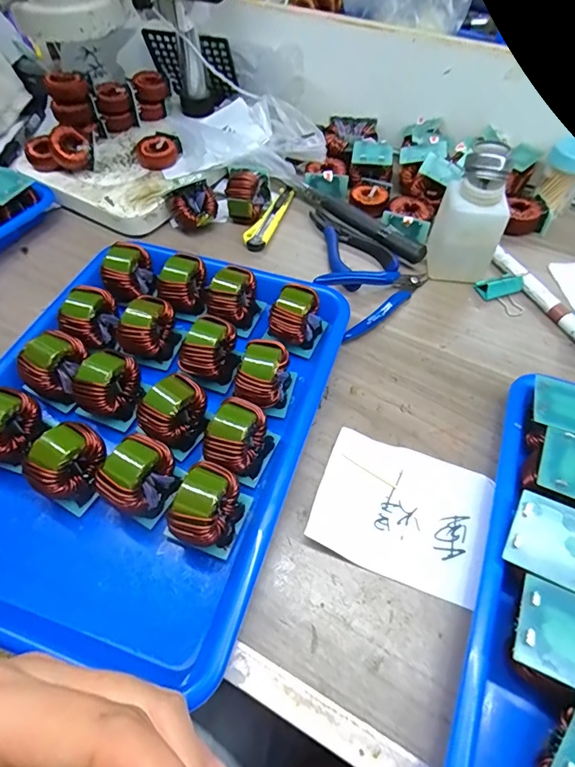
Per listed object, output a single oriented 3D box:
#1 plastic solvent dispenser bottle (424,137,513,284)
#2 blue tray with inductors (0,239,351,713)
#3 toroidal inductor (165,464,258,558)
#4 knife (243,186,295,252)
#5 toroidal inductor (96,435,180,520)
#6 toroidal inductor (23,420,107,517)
[{"bbox_3d":[0.169,-0.152,0.417,0.055,0.113,0.053,5,55,3],"label":"plastic solvent dispenser bottle"},{"bbox_3d":[-0.108,0.020,0.335,0.243,0.052,0.320,15,56,10],"label":"blue tray with inductors"},{"bbox_3d":[-0.049,0.081,0.287,0.040,0.044,0.050,24,58,15],"label":"toroidal inductor"},{"bbox_3d":[-0.018,-0.187,0.503,0.024,0.008,0.112,30,56,-5],"label":"knife"},{"bbox_3d":[-0.097,0.063,0.300,0.037,0.044,0.047,26,59,17],"label":"toroidal inductor"},{"bbox_3d":[-0.146,0.056,0.306,0.035,0.049,0.048,22,58,14],"label":"toroidal inductor"}]

